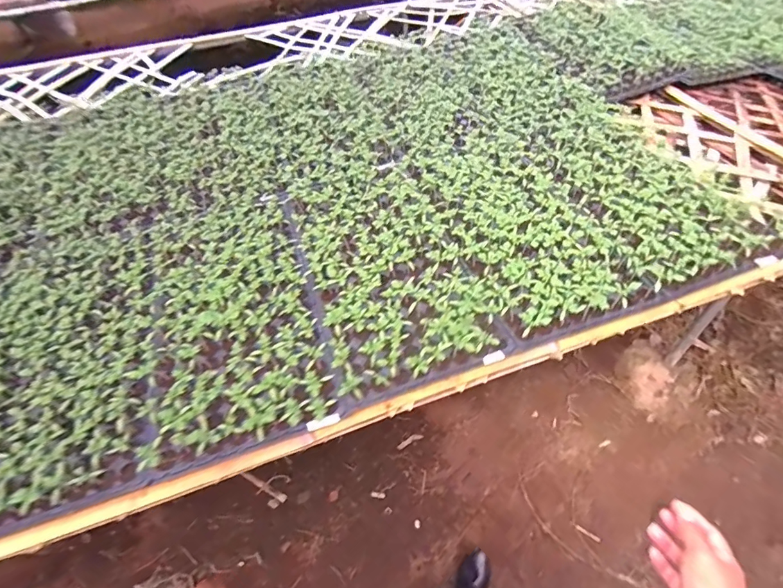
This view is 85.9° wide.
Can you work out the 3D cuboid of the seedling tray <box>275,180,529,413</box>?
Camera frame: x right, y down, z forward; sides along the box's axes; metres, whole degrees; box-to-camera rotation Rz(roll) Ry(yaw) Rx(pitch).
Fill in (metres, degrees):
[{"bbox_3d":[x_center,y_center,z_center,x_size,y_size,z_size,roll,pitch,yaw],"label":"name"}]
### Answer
[{"bbox_3d":[-0.017,-0.065,0.818,0.308,0.079,0.518,-16,51,-10],"label":"seedling tray"}]

